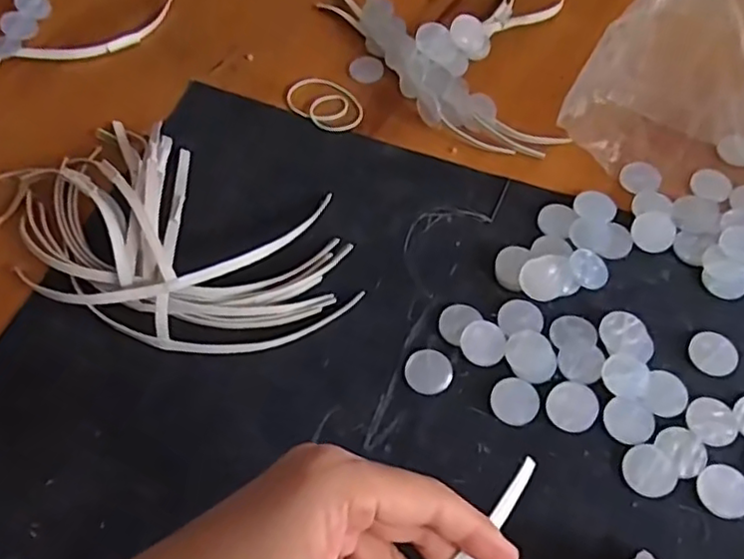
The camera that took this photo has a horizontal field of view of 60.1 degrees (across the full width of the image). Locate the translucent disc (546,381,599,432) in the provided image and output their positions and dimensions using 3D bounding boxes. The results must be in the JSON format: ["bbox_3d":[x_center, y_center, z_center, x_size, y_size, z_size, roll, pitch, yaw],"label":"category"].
[{"bbox_3d":[0.106,0.067,0.339,0.025,0.004,0.028,34,65,20],"label":"translucent disc"}]

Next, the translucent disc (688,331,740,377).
[{"bbox_3d":[0.190,0.041,0.357,0.025,0.004,0.025,-1,59,1],"label":"translucent disc"}]

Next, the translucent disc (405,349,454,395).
[{"bbox_3d":[0.032,0.050,0.353,0.025,0.004,0.025,-1,59,1],"label":"translucent disc"}]

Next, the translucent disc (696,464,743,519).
[{"bbox_3d":[0.174,0.104,0.317,0.026,0.004,0.025,-1,59,1],"label":"translucent disc"}]

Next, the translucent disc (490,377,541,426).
[{"bbox_3d":[0.076,0.064,0.343,0.025,0.004,0.025,-1,59,1],"label":"translucent disc"}]

